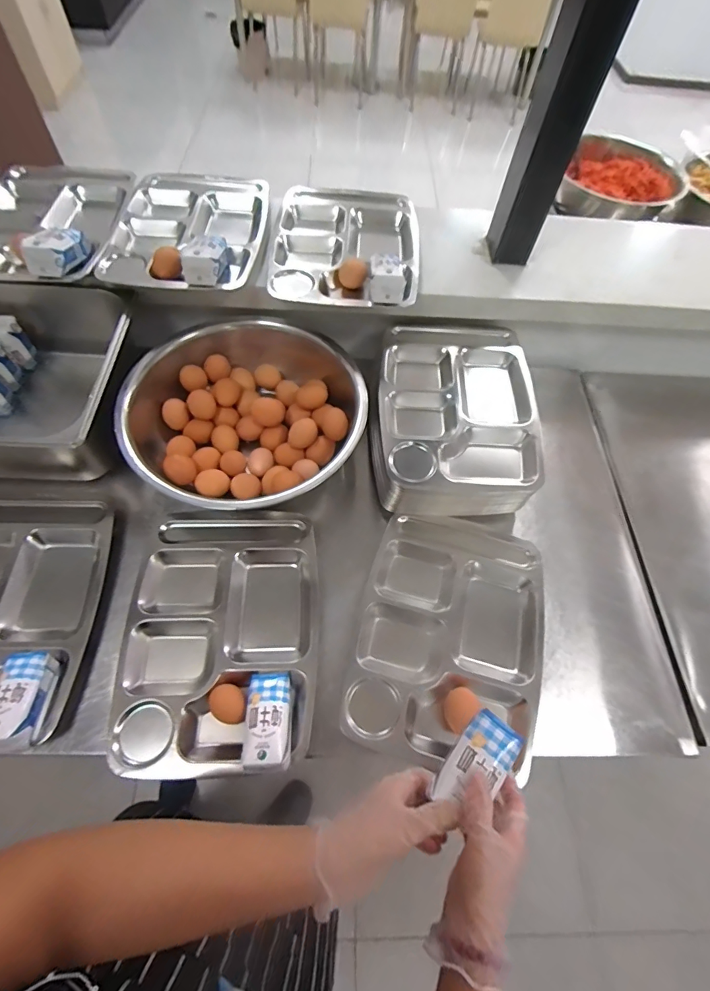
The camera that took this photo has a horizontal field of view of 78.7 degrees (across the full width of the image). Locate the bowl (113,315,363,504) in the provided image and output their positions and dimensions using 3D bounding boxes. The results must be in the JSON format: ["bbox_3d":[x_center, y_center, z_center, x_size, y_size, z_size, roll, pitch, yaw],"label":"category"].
[{"bbox_3d":[-0.174,-0.130,0.719,0.370,0.111,0.359,2,61,-3],"label":"bowl"}]

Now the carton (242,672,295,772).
[{"bbox_3d":[-0.106,0.275,0.533,0.056,0.058,0.104,0,62,-4],"label":"carton"}]

